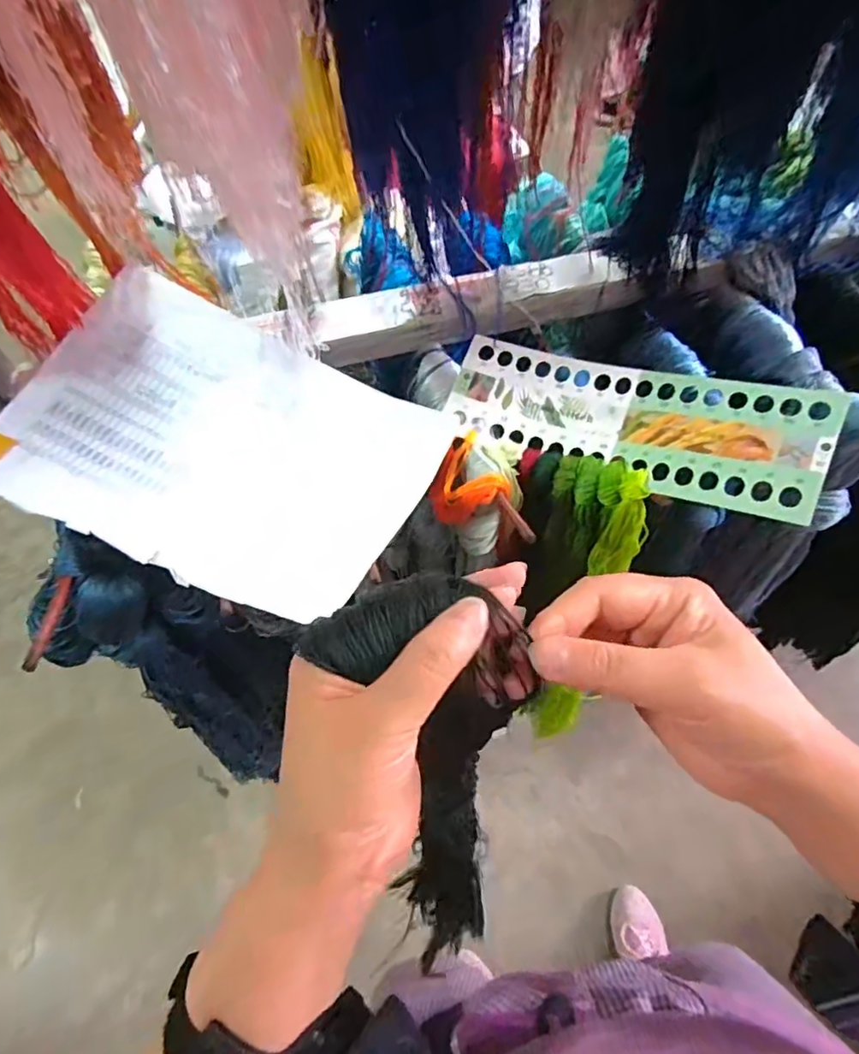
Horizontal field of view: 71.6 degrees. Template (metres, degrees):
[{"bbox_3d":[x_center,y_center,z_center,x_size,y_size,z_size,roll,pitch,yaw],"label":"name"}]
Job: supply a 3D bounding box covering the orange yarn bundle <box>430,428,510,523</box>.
[{"bbox_3d":[0.029,-0.030,0.463,0.047,0.050,0.065,-26,59,-13],"label":"orange yarn bundle"}]

